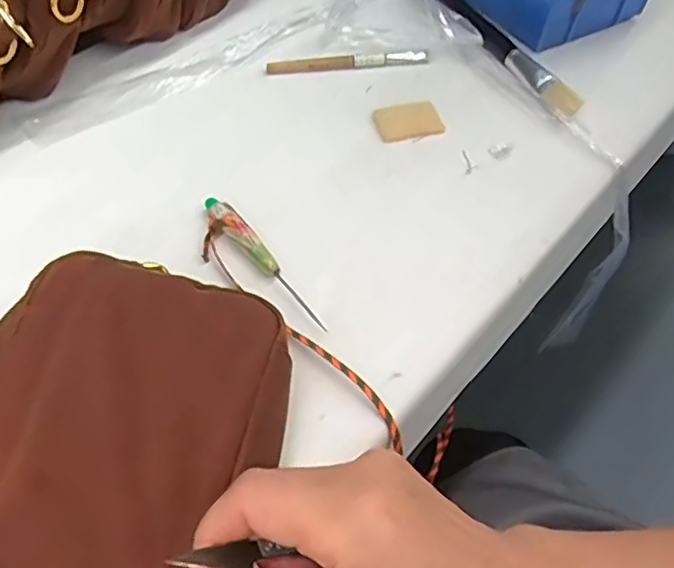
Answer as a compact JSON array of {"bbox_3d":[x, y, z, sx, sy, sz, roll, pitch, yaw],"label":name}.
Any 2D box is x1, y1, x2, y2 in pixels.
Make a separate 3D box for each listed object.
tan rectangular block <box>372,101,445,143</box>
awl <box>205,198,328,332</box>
[{"bbox_3d":[0.051,-0.116,0.454,0.044,0.006,0.030,-14,56,-14],"label":"tan rectangular block"},{"bbox_3d":[-0.045,-0.015,0.369,0.014,0.008,0.114,-30,61,-23],"label":"awl"}]

